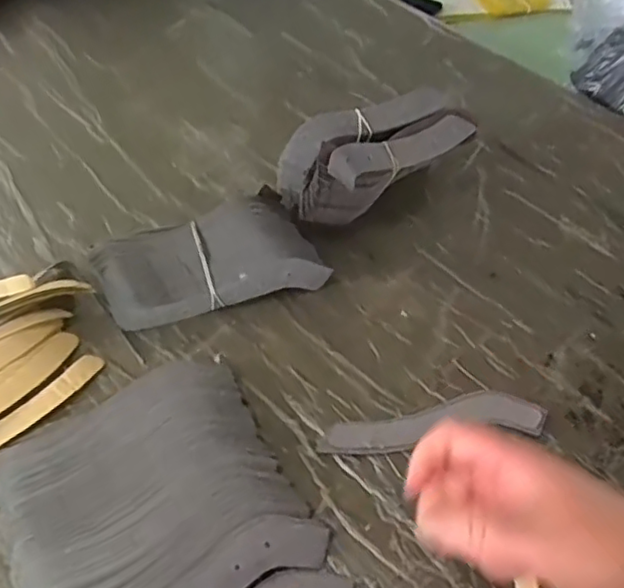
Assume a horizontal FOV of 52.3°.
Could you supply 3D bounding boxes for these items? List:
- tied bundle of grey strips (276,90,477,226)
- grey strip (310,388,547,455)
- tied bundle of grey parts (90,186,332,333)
[{"bbox_3d":[0.055,-0.119,0.566,0.164,0.084,0.085,-30,58,-23],"label":"tied bundle of grey strips"},{"bbox_3d":[0.085,0.090,0.451,0.156,0.008,0.037,-5,52,-6],"label":"grey strip"},{"bbox_3d":[-0.084,-0.028,0.520,0.172,0.039,0.095,-15,54,-13],"label":"tied bundle of grey parts"}]

